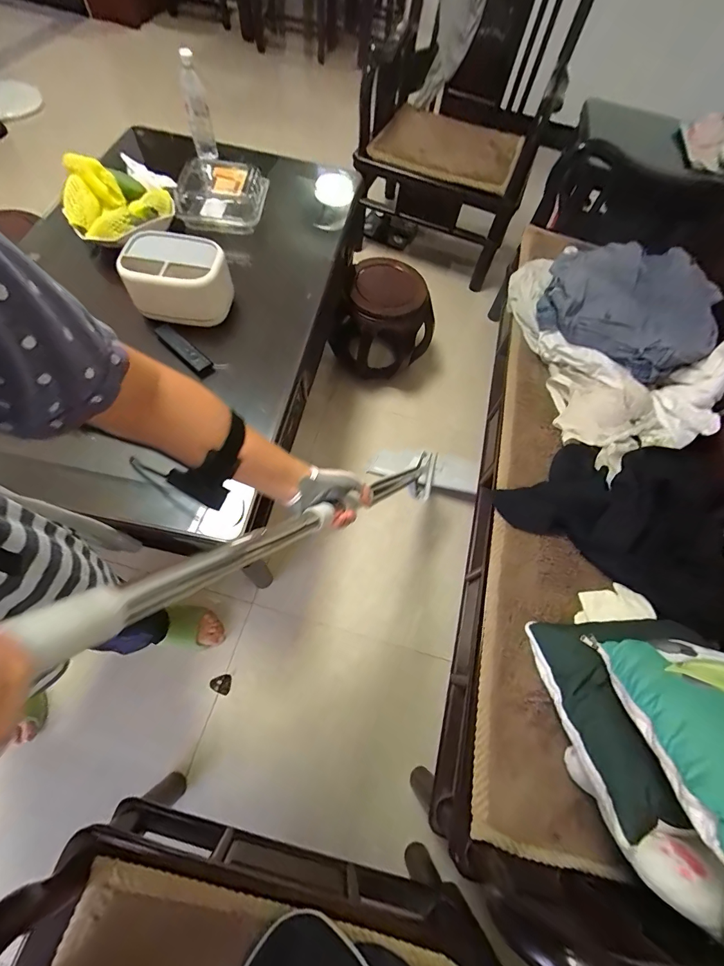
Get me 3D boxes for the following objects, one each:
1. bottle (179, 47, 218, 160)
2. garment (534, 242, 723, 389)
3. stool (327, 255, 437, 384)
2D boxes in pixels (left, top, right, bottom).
[{"bbox_3d":[-0.474,-1.070,1.070,0.063,0.216,0.064,-13,64,-10],"label":"bottle"},{"bbox_3d":[0.720,-0.491,1.001,0.438,0.132,0.355,36,66,15],"label":"garment"},{"bbox_3d":[0.096,-0.625,1.439,0.366,0.342,0.341,23,64,9],"label":"stool"}]

